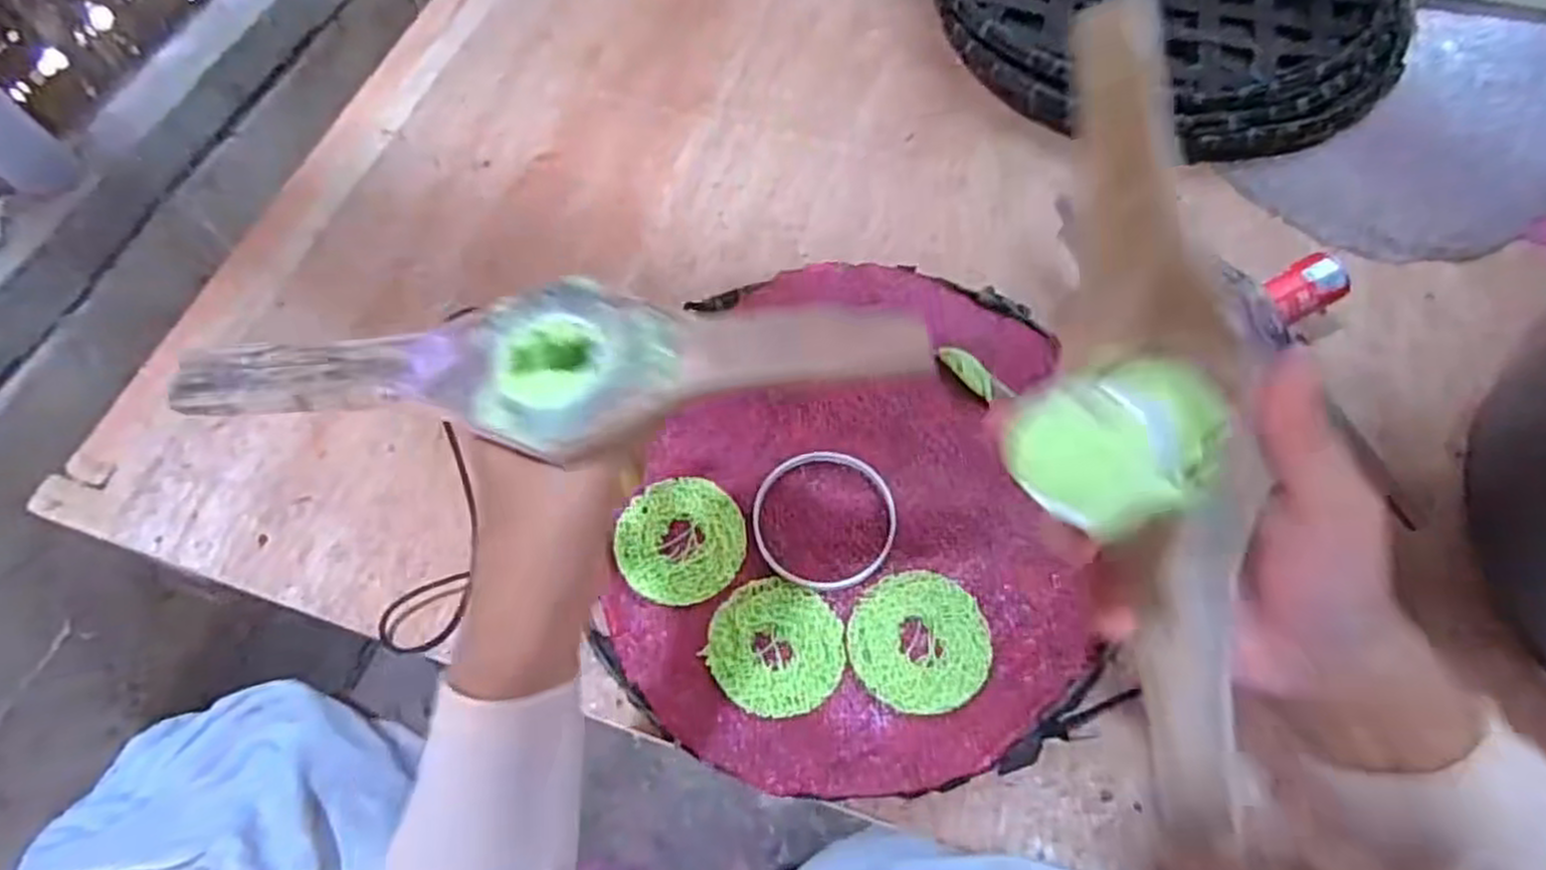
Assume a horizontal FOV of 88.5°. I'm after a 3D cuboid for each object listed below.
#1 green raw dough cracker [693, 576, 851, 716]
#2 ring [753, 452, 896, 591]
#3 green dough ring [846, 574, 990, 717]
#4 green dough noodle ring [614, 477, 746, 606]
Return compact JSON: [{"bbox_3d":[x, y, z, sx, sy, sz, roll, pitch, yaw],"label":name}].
[{"bbox_3d":[0.001,0.124,0.469,0.078,0.005,0.077,16,66,11],"label":"green raw dough cracker"},{"bbox_3d":[0.032,0.053,0.497,0.088,0.014,0.087,-1,64,3],"label":"ring"},{"bbox_3d":[0.086,0.120,0.467,0.080,0.005,0.079,-5,64,2],"label":"green dough ring"},{"bbox_3d":[-0.058,0.066,0.501,0.076,0.004,0.080,-1,64,3],"label":"green dough noodle ring"}]

